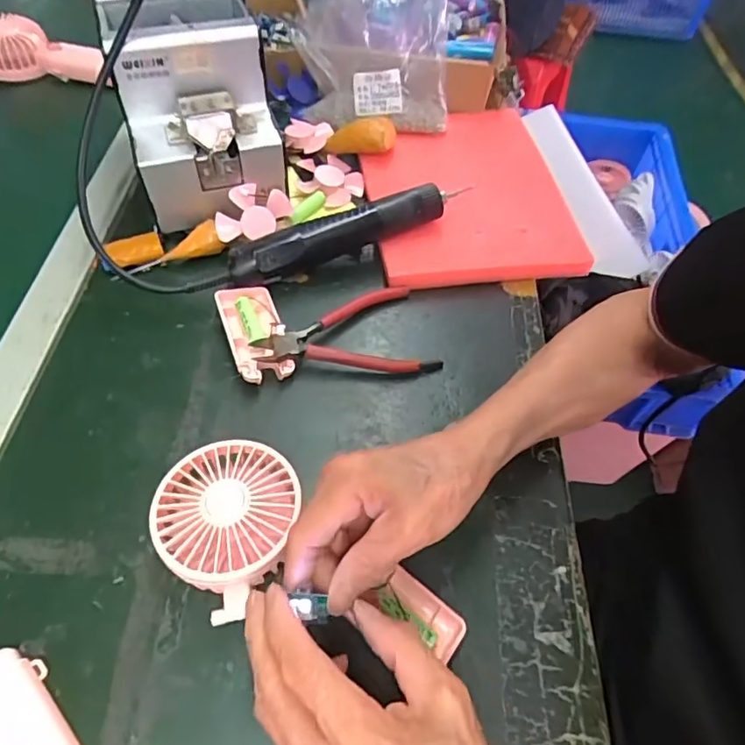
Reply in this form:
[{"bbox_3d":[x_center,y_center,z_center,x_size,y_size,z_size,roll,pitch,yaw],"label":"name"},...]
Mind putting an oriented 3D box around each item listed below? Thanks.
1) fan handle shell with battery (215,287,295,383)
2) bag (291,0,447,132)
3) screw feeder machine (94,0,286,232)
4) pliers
[{"bbox_3d":[-0.096,-0.030,0.443,0.043,0.026,0.094,-16,58,-16],"label":"fan handle shell with battery"},{"bbox_3d":[0.002,-0.342,0.564,0.147,0.105,0.117,-9,56,-9],"label":"bag"},{"bbox_3d":[-0.161,-0.251,0.491,0.124,0.147,0.162,-15,57,-13],"label":"screw feeder machine"},{"bbox_3d":[-0.019,-0.033,0.446,0.148,0.022,0.069,2,55,-4],"label":"pliers"}]

